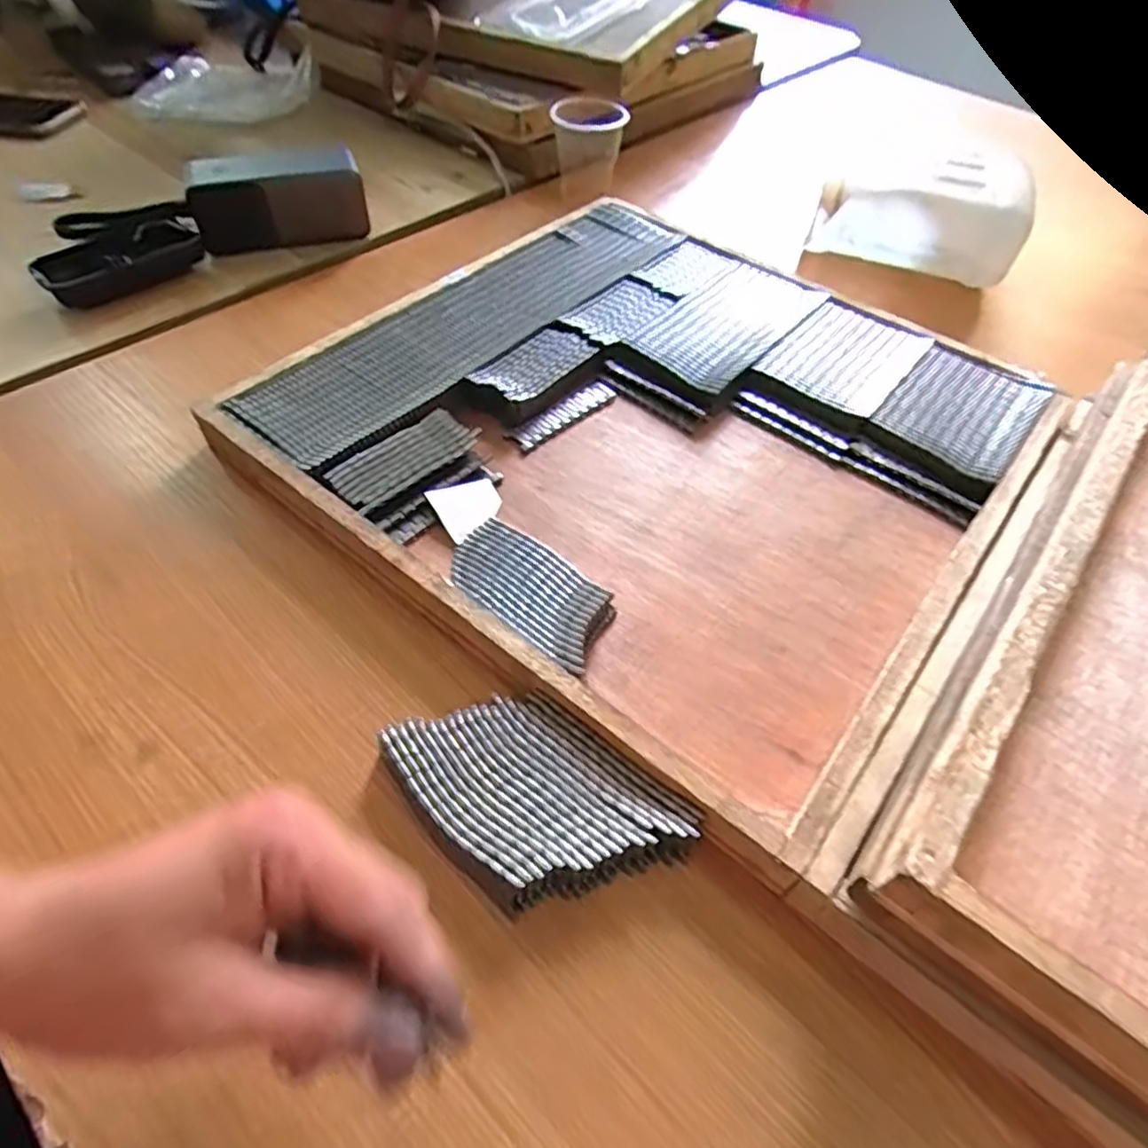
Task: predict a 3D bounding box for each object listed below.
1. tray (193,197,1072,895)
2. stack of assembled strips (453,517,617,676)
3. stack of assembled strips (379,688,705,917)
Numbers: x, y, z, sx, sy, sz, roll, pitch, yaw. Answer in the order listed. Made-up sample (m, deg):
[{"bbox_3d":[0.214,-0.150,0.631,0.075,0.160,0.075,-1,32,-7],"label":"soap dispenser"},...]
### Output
[{"bbox_3d":[0.050,-0.095,0.432,0.396,0.035,0.381,33,57,23],"label":"tray"},{"bbox_3d":[-0.020,0.011,0.343,0.090,0.022,0.047,35,58,22],"label":"stack of assembled strips"},{"bbox_3d":[-0.017,0.094,0.286,0.118,0.019,0.073,33,57,23],"label":"stack of assembled strips"}]

